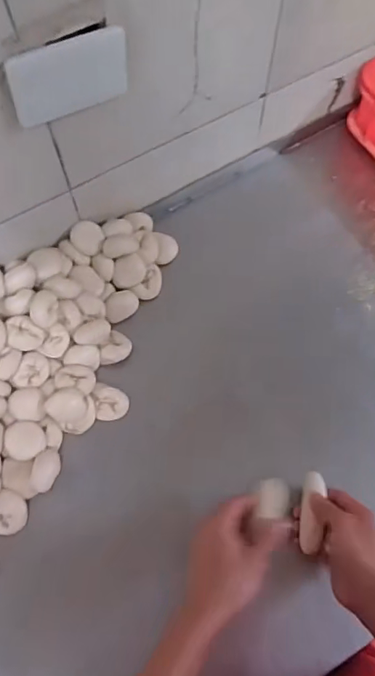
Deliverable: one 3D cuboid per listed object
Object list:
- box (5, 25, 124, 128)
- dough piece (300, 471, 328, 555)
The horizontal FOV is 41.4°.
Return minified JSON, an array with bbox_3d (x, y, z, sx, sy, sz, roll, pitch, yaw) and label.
[{"bbox_3d":[-0.114,-0.253,0.484,0.118,0.074,0.011,-29,71,-10],"label":"box"},{"bbox_3d":[0.140,0.194,0.561,0.024,0.024,0.090,10,59,5],"label":"dough piece"}]

